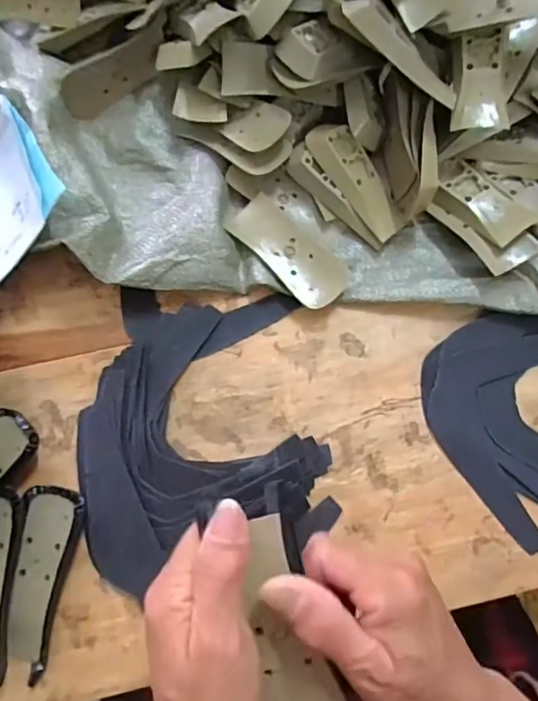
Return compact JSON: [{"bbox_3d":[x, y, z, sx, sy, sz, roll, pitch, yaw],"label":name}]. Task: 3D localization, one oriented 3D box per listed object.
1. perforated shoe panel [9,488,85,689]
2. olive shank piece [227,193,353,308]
[{"bbox_3d":[-0.154,0.151,0.352,0.037,0.010,0.114,8,72,2],"label":"perforated shoe panel"},{"bbox_3d":[0.016,-0.078,0.423,0.043,0.016,0.105,-41,77,-12],"label":"olive shank piece"}]

